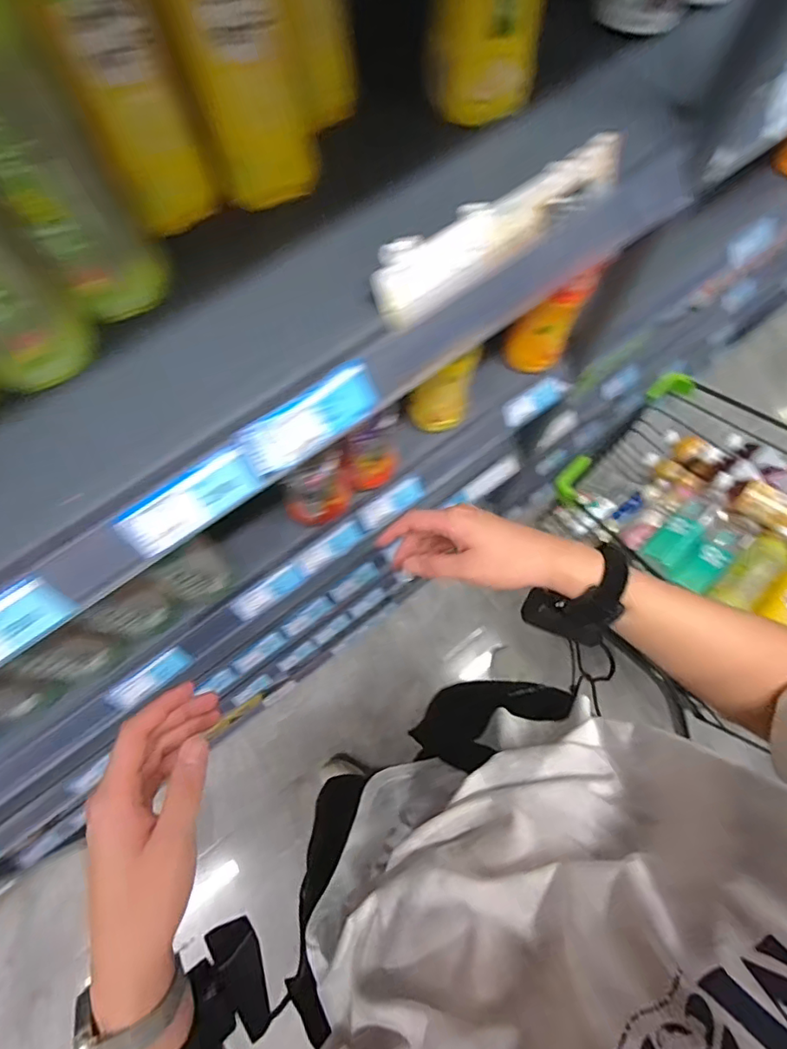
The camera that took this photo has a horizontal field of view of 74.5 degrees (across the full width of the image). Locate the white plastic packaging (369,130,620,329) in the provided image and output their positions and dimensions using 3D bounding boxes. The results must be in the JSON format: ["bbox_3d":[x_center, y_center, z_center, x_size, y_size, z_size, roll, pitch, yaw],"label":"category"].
[{"bbox_3d":[0.071,-0.201,0.349,0.201,0.041,0.027,-37,77,-11],"label":"white plastic packaging"}]

